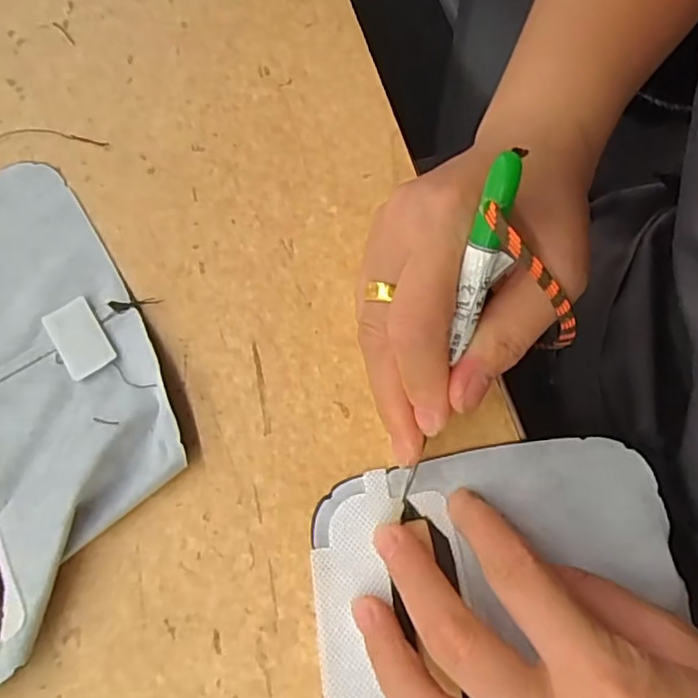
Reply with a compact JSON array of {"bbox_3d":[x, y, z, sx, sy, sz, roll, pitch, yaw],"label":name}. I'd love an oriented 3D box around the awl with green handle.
[{"bbox_3d":[0.035,0.003,0.200,0.011,0.123,0.011,16,27,7],"label":"awl with green handle"}]

